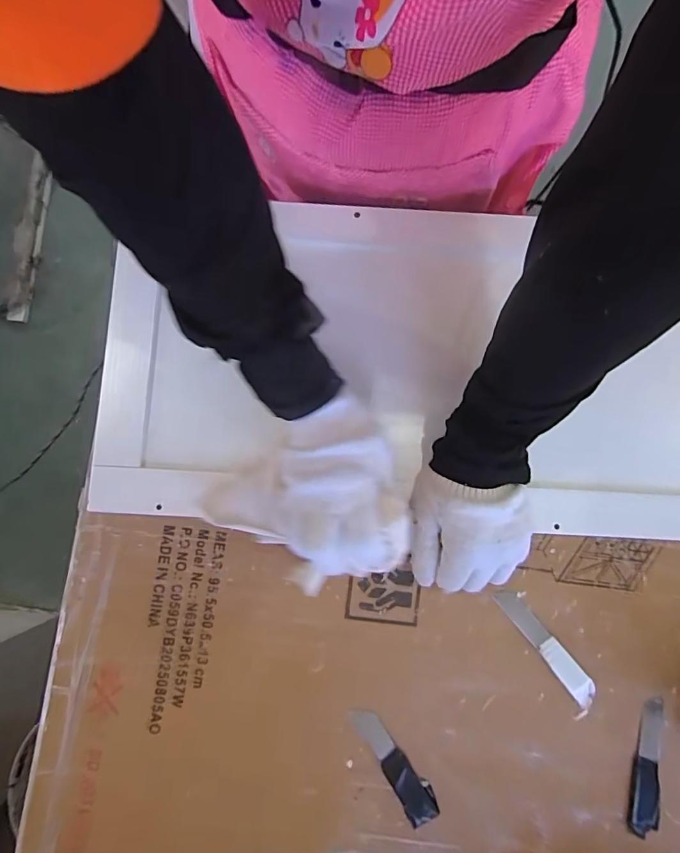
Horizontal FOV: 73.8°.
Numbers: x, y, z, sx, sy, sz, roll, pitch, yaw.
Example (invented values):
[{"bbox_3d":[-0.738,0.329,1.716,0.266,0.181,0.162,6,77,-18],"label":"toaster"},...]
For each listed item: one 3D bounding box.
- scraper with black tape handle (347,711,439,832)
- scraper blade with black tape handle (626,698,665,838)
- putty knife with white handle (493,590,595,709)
[{"bbox_3d":[0.046,0.279,0.378,0.026,0.004,0.098,-31,82,-6],"label":"scraper with black tape handle"},{"bbox_3d":[0.262,0.289,0.384,0.022,0.004,0.104,14,80,2],"label":"scraper blade with black tape handle"},{"bbox_3d":[0.182,0.192,0.399,0.020,0.006,0.115,-38,83,-7],"label":"putty knife with white handle"}]

